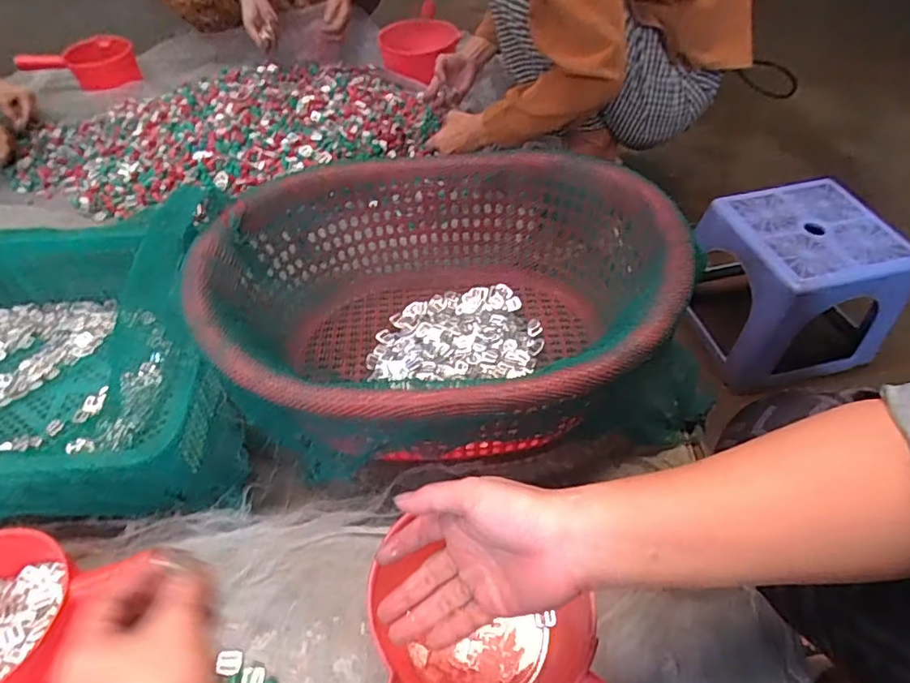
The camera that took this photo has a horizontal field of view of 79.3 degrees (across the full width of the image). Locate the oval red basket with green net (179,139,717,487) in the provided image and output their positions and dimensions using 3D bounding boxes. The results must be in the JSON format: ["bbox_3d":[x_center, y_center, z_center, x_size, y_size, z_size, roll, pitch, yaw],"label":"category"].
[{"bbox_3d":[-0.005,-0.043,0.669,0.537,0.211,0.391,-9,50,-7],"label":"oval red basket with green net"}]

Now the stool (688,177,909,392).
[{"bbox_3d":[0.513,-0.089,0.866,0.265,0.215,0.212,-10,50,-7],"label":"stool"}]

